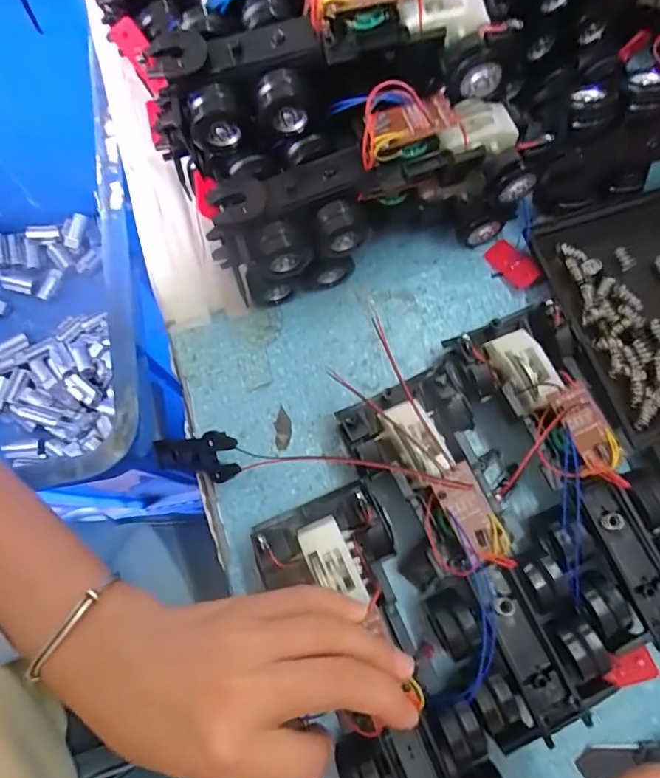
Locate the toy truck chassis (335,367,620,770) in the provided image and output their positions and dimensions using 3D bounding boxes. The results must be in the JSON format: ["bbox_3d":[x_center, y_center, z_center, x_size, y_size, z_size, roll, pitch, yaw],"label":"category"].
[{"bbox_3d":[0.073,0.085,0.267,0.085,0.057,0.192,-19,75,-4],"label":"toy truck chassis"}]

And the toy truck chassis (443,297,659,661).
[{"bbox_3d":[0.139,0.041,0.277,0.082,0.049,0.190,-23,76,-5],"label":"toy truck chassis"}]

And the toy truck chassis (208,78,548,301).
[{"bbox_3d":[0.024,-0.117,0.304,0.195,0.091,0.068,-13,75,-3],"label":"toy truck chassis"}]

